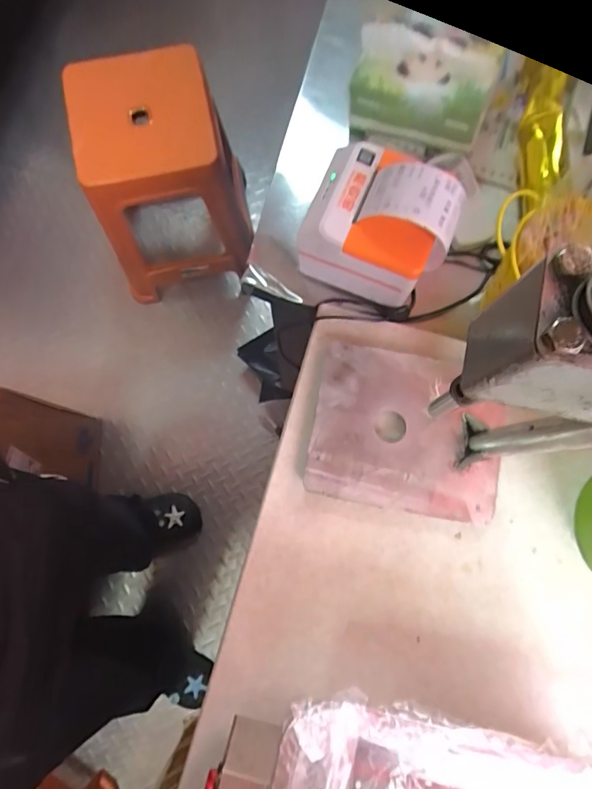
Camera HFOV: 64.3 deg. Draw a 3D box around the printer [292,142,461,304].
[{"bbox_3d":[0.074,-0.155,0.454,0.132,0.123,0.100,31,81,5],"label":"printer"}]

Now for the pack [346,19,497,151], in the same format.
[{"bbox_3d":[0.129,-0.317,0.485,0.138,0.081,0.069,20,80,3],"label":"pack"}]

